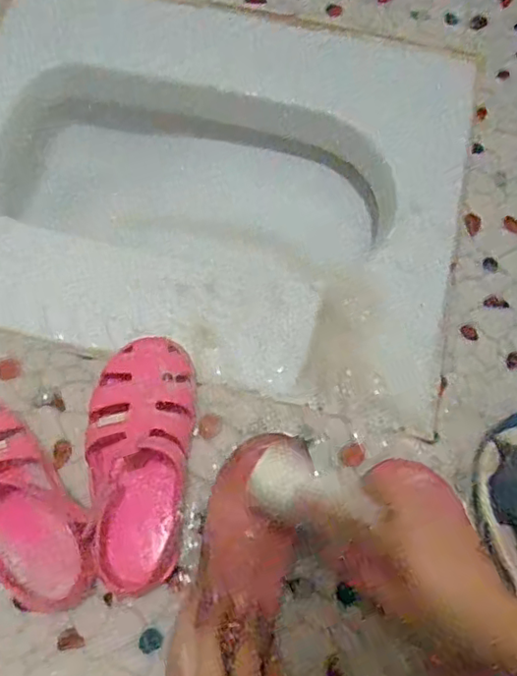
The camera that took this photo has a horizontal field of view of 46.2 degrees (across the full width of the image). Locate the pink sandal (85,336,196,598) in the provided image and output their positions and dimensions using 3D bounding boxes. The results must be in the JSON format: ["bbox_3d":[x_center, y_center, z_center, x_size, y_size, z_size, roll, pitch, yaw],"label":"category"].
[{"bbox_3d":[-0.092,0.093,0.467,0.079,0.056,0.190,-1,70,-2],"label":"pink sandal"}]

